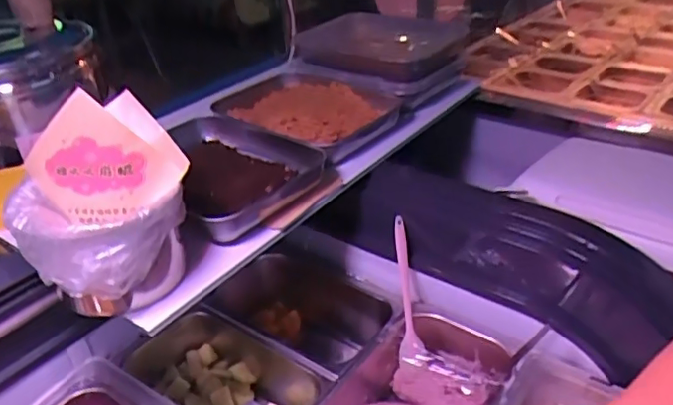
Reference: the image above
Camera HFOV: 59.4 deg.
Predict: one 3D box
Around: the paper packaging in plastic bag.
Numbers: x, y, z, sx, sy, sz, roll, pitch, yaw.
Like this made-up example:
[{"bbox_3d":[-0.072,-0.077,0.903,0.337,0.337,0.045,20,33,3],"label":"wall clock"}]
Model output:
[{"bbox_3d":[-0.222,-0.005,0.555,0.162,0.147,0.129,-20,35,-25],"label":"paper packaging in plastic bag"}]

